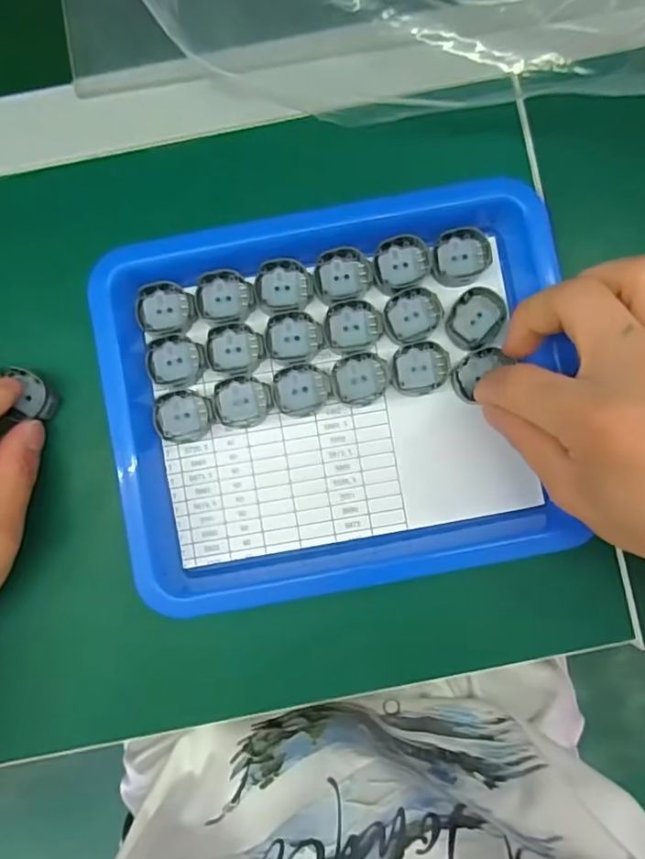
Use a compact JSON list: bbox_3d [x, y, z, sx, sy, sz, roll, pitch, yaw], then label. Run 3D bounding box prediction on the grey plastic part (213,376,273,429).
[{"bbox_3d":[-0.039,-0.013,0.273,0.028,0.007,0.024,4,88,-1],"label":"grey plastic part"}]

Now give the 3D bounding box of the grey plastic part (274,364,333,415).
[{"bbox_3d":[-0.009,-0.020,0.272,0.027,0.007,0.023,-6,88,-1],"label":"grey plastic part"}]

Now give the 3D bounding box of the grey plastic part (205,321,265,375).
[{"bbox_3d":[-0.042,-0.040,0.273,0.028,0.007,0.025,-10,88,-1],"label":"grey plastic part"}]

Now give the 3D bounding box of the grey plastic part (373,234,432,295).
[{"bbox_3d":[0.039,-0.082,0.271,0.029,0.004,0.025,-18,88,-1],"label":"grey plastic part"}]

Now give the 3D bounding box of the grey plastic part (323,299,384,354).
[{"bbox_3d":[0.015,-0.051,0.271,0.028,0.004,0.025,-7,88,-1],"label":"grey plastic part"}]

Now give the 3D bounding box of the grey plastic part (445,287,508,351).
[{"bbox_3d":[0.075,-0.054,0.271,0.026,0.005,0.031,34,88,0],"label":"grey plastic part"}]

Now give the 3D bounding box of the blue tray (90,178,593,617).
[{"bbox_3d":[0.008,-0.016,0.266,0.210,0.025,0.180,-11,88,-1],"label":"blue tray"}]

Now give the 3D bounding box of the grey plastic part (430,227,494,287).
[{"bbox_3d":[0.069,-0.085,0.272,0.029,0.006,0.027,-5,88,-1],"label":"grey plastic part"}]

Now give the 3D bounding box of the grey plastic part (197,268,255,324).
[{"bbox_3d":[-0.047,-0.065,0.272,0.027,0.006,0.026,0,88,-1],"label":"grey plastic part"}]

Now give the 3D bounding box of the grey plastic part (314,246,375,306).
[{"bbox_3d":[0.010,-0.076,0.272,0.028,0.004,0.025,-12,88,-1],"label":"grey plastic part"}]

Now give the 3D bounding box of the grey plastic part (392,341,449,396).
[{"bbox_3d":[0.048,-0.030,0.270,0.027,0.004,0.025,0,88,-1],"label":"grey plastic part"}]

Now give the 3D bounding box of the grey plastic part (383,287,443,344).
[{"bbox_3d":[0.044,-0.056,0.271,0.029,0.004,0.026,-22,88,-1],"label":"grey plastic part"}]

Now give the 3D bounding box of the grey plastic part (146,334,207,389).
[{"bbox_3d":[-0.072,-0.034,0.273,0.028,0.009,0.025,-11,88,-1],"label":"grey plastic part"}]

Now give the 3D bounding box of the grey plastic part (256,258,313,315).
[{"bbox_3d":[-0.019,-0.071,0.273,0.027,0.006,0.025,0,88,-1],"label":"grey plastic part"}]

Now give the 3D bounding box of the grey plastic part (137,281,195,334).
[{"bbox_3d":[-0.077,-0.060,0.272,0.027,0.005,0.024,-13,88,-1],"label":"grey plastic part"}]

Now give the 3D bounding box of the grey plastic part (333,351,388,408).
[{"bbox_3d":[0.019,-0.025,0.274,0.026,0.006,0.025,0,88,-1],"label":"grey plastic part"}]

